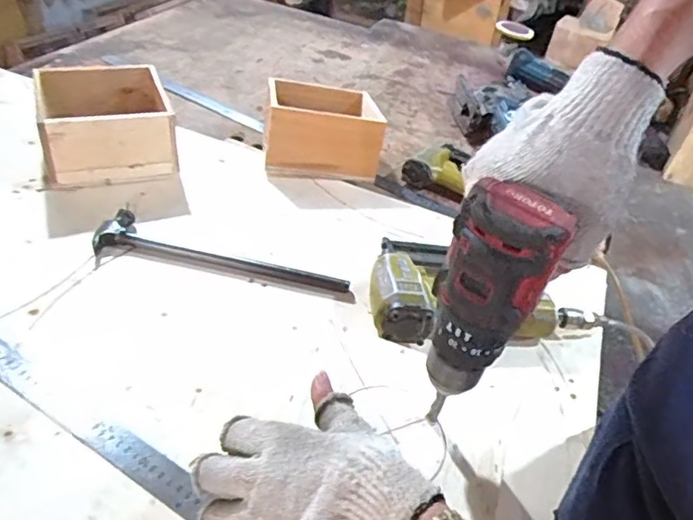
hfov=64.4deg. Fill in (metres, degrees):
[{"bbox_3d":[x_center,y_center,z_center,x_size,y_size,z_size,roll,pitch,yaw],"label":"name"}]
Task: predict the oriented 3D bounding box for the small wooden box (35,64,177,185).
[{"bbox_3d":[-0.343,-0.193,0.793,0.163,0.103,0.177,-13,45,-22],"label":"small wooden box"}]

